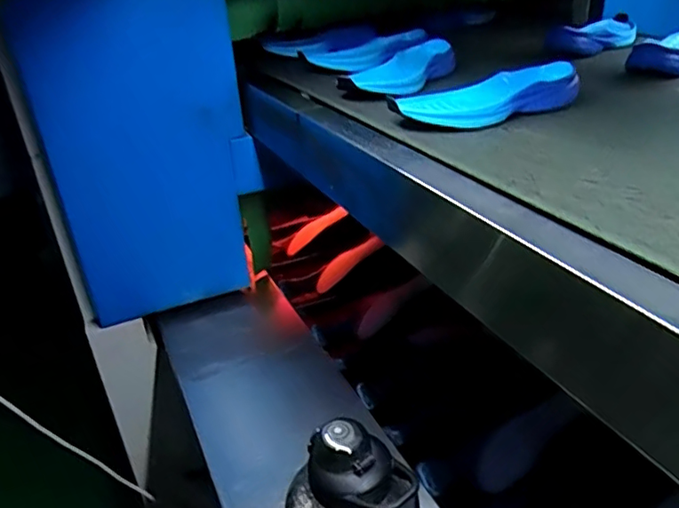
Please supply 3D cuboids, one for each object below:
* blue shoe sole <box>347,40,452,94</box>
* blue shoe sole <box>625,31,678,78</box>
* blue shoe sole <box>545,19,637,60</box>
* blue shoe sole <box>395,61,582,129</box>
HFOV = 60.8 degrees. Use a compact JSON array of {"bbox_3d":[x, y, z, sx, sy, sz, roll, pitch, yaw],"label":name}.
[{"bbox_3d":[0.097,-0.283,0.895,0.092,0.049,0.246,12,31,26],"label":"blue shoe sole"},{"bbox_3d":[0.553,-0.323,0.917,0.252,0.043,0.096,-26,36,-37],"label":"blue shoe sole"},{"bbox_3d":[0.487,-0.406,1.078,0.267,0.049,0.085,-24,35,-35],"label":"blue shoe sole"},{"bbox_3d":[0.184,-0.190,0.708,0.239,0.046,0.077,-17,30,-23],"label":"blue shoe sole"}]

